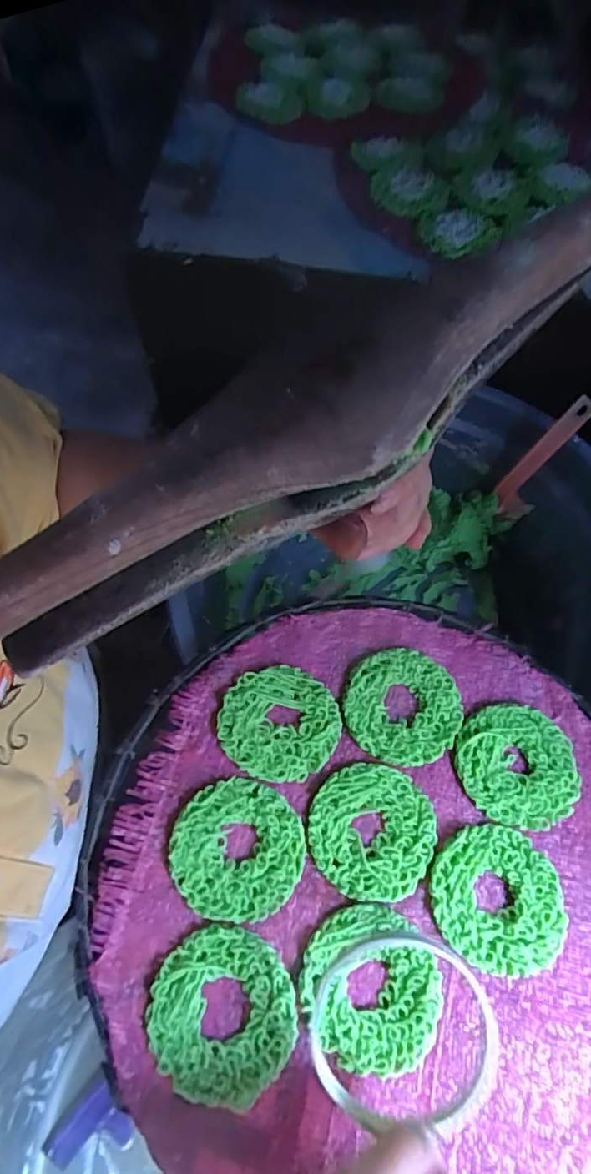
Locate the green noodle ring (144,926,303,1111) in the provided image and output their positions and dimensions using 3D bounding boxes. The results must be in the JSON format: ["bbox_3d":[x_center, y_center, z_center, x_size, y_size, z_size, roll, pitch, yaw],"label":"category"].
[{"bbox_3d":[-0.040,0.237,0.290,0.078,0.005,0.078,1,68,-3],"label":"green noodle ring"}]

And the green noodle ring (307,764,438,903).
[{"bbox_3d":[0.049,0.154,0.331,0.077,0.006,0.075,1,68,-3],"label":"green noodle ring"}]

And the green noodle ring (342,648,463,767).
[{"bbox_3d":[0.074,0.082,0.360,0.079,0.005,0.075,1,68,-3],"label":"green noodle ring"}]

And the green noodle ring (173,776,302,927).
[{"bbox_3d":[-0.035,0.161,0.322,0.079,0.006,0.075,1,68,-3],"label":"green noodle ring"}]

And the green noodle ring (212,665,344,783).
[{"bbox_3d":[-0.011,0.091,0.352,0.078,0.004,0.072,1,68,-3],"label":"green noodle ring"}]

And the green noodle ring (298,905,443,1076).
[{"bbox_3d":[0.043,0.228,0.298,0.078,0.004,0.076,1,68,-3],"label":"green noodle ring"}]

